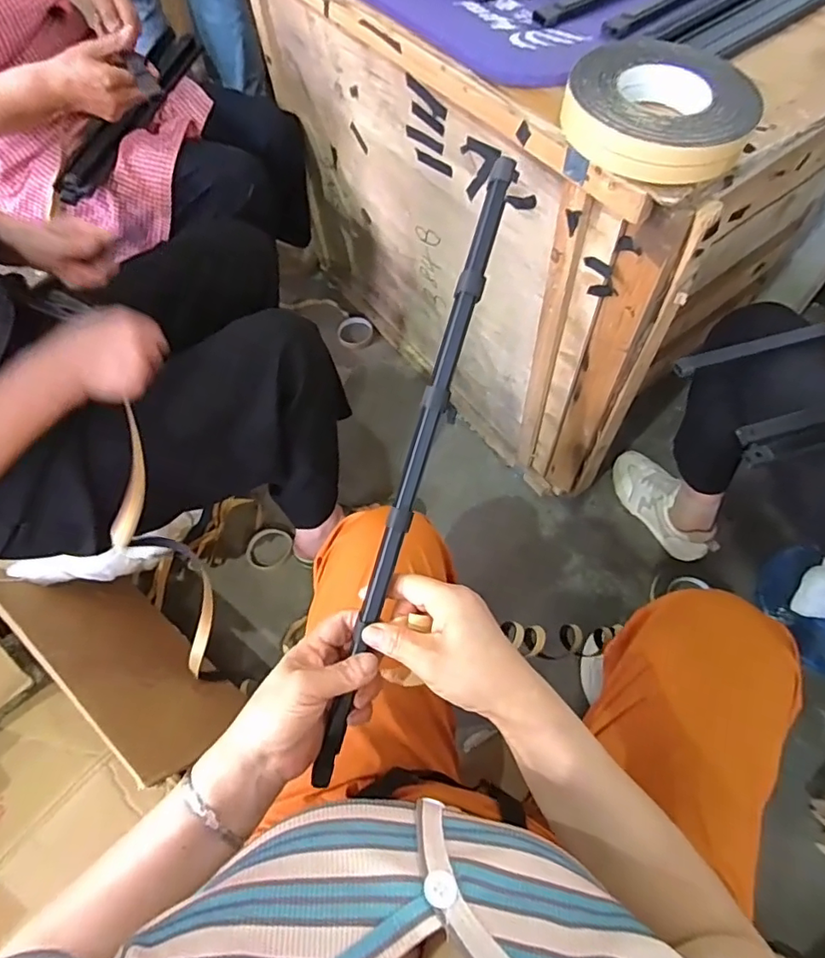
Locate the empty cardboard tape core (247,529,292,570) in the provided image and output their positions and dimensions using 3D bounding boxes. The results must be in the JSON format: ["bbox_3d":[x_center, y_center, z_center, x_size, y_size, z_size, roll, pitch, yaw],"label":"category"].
[{"bbox_3d":[-0.265,0.129,1.000,0.072,0.016,0.081,37,71,19],"label":"empty cardboard tape core"}]

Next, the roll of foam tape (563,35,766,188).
[{"bbox_3d":[0.220,-0.328,0.477,0.155,0.041,0.146,-1,63,3],"label":"roll of foam tape"}]

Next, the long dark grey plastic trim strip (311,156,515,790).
[{"bbox_3d":[0.000,0.004,0.373,0.019,0.007,0.442,18,93,12],"label":"long dark grey plastic trim strip"}]

